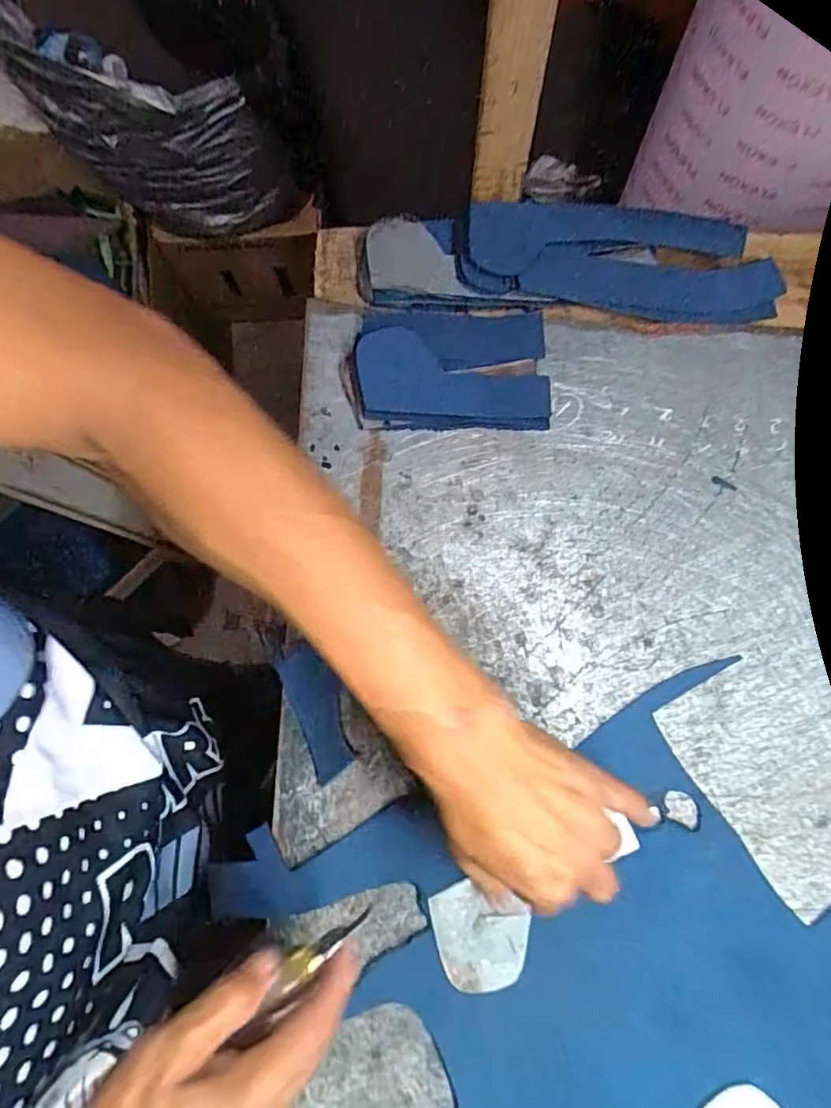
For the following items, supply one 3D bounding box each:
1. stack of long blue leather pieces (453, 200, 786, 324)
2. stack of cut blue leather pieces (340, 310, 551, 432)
[{"bbox_3d":[0.155,-0.222,0.457,0.244,0.029,0.073,2,77,-1],"label":"stack of long blue leather pieces"},{"bbox_3d":[0.024,-0.137,0.457,0.145,0.013,0.092,0,77,-1],"label":"stack of cut blue leather pieces"}]

